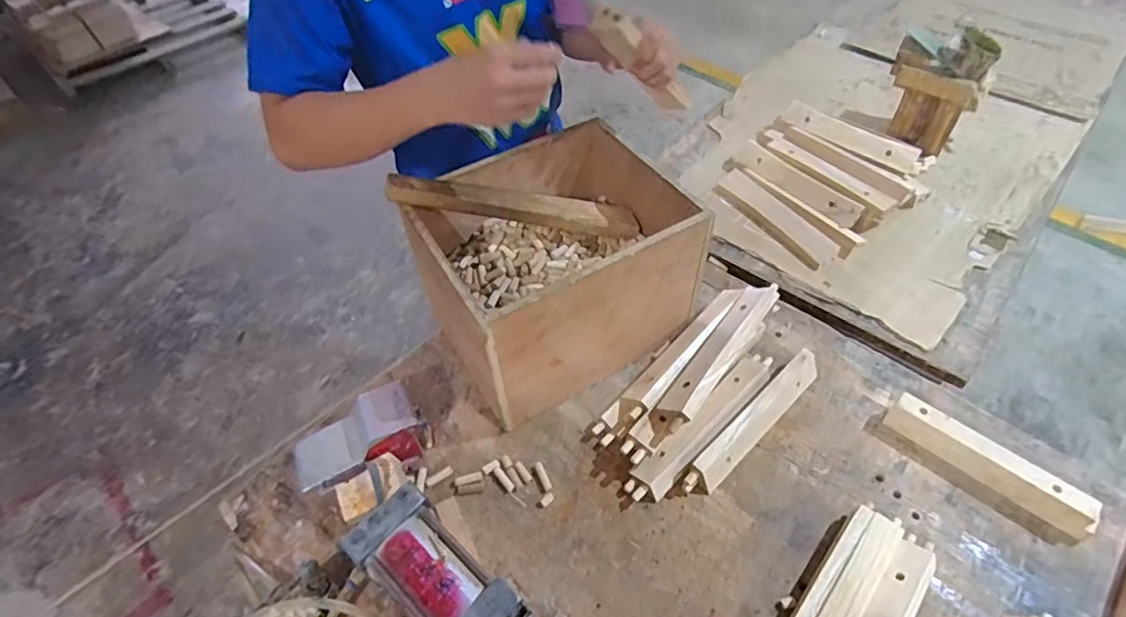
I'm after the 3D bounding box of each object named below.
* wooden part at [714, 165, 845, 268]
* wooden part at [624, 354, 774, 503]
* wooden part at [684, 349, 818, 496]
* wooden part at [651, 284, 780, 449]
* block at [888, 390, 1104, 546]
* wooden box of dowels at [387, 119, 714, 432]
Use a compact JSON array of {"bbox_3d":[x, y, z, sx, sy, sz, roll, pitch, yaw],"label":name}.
[{"bbox_3d":[0.372,-0.163,0.996,0.062,0.021,0.258,-27,55,-17],"label":"wooden part"},{"bbox_3d":[0.190,0.152,0.750,0.277,0.034,0.045,-38,59,-24],"label":"wooden part"},{"bbox_3d":[0.256,0.152,0.750,0.262,0.038,0.034,-37,59,-23],"label":"wooden part"},{"bbox_3d":[0.203,0.064,0.748,0.047,0.032,0.284,31,60,24],"label":"wooden part"},{"bbox_3d":[0.524,0.191,0.696,0.228,0.052,0.033,37,62,27],"label":"block"},{"bbox_3d":[-0.012,-0.059,0.796,0.326,0.240,0.267,-27,55,-17],"label":"wooden box of dowels"}]

